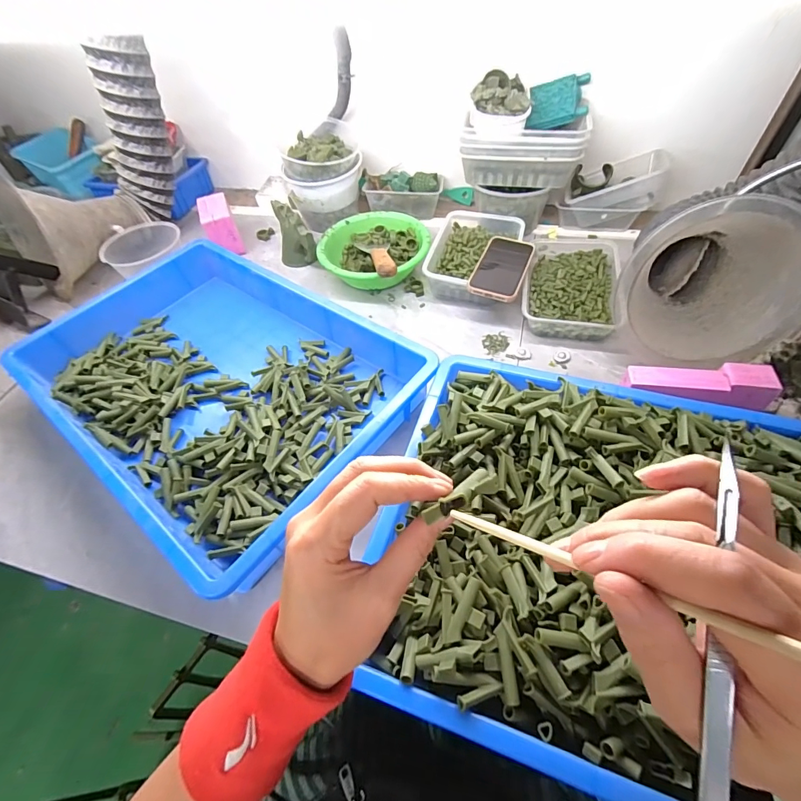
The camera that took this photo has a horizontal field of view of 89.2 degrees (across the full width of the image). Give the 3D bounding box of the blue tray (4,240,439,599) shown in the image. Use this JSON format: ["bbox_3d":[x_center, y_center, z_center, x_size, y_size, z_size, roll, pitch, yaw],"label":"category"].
[{"bbox_3d":[-0.277,-0.035,0.599,0.562,0.083,0.374,31,62,25],"label":"blue tray"}]

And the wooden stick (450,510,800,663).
[{"bbox_3d":[0.088,0.066,0.135,0.006,0.008,0.191,-46,28,-25],"label":"wooden stick"}]

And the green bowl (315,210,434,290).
[{"bbox_3d":[-0.047,-0.278,0.759,0.196,0.082,0.194,-3,53,4],"label":"green bowl"}]

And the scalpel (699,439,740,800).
[{"bbox_3d":[0.107,0.084,0.135,0.009,0.007,0.136,4,88,9],"label":"scalpel"}]

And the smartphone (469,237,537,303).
[{"bbox_3d":[0.167,-0.218,0.665,0.077,0.012,0.154,16,57,17],"label":"smartphone"}]

